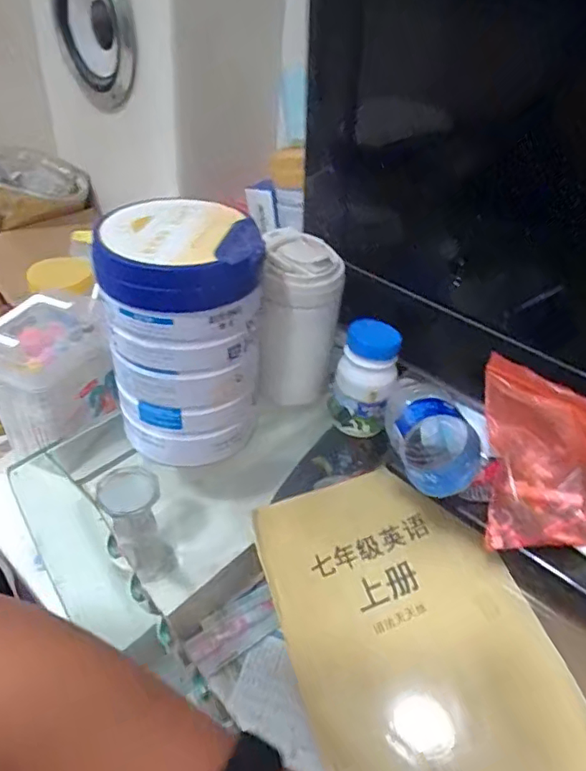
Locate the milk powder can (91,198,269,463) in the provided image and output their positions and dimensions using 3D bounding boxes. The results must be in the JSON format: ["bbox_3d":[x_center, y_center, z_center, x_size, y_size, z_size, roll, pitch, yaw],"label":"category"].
[{"bbox_3d":[-0.088,-0.040,0.471,0.121,0.187,0.113,-1,40,-7],"label":"milk powder can"}]

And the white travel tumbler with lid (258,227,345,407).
[{"bbox_3d":[0.004,-0.058,0.529,0.072,0.141,0.083,3,40,-3],"label":"white travel tumbler with lid"}]

